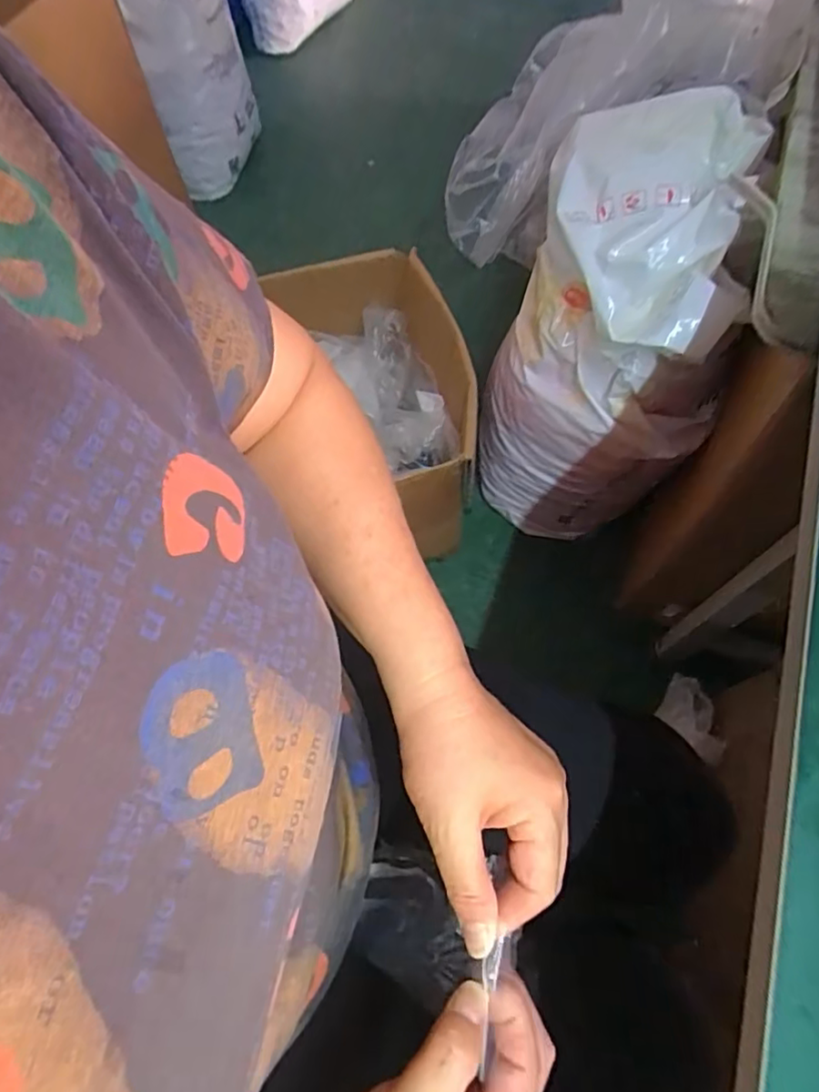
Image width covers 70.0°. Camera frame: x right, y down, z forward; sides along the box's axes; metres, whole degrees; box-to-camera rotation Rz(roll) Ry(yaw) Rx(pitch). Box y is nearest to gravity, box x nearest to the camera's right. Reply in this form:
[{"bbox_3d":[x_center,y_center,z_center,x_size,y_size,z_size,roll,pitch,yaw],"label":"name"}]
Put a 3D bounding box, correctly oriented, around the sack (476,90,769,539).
[{"bbox_3d":[0.287,-0.278,0.941,0.305,0.622,0.312,7,65,7],"label":"sack"}]

